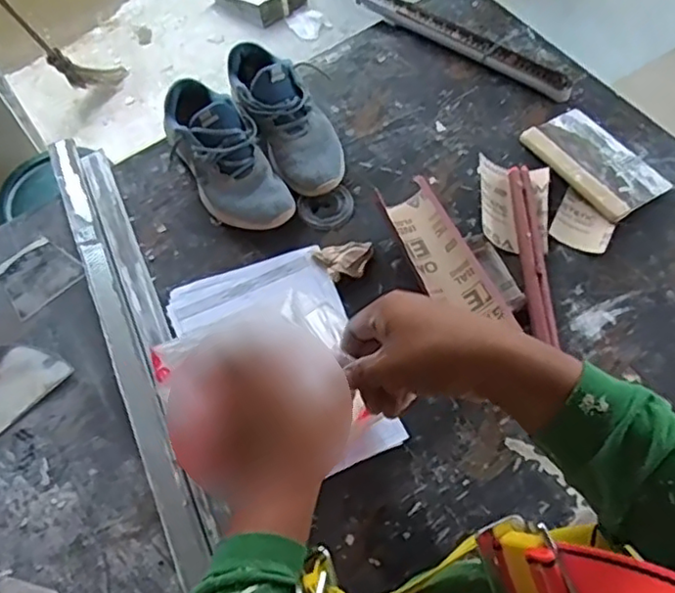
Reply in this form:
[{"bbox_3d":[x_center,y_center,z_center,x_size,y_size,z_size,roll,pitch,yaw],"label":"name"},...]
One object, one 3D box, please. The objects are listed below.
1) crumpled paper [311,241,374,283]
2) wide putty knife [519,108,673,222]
[{"bbox_3d":[0.012,-0.047,0.854,0.079,0.019,0.049,-13,63,-4],"label":"crumpled paper"},{"bbox_3d":[0.375,-0.201,0.913,0.119,0.023,0.197,-31,66,-13],"label":"wide putty knife"}]

